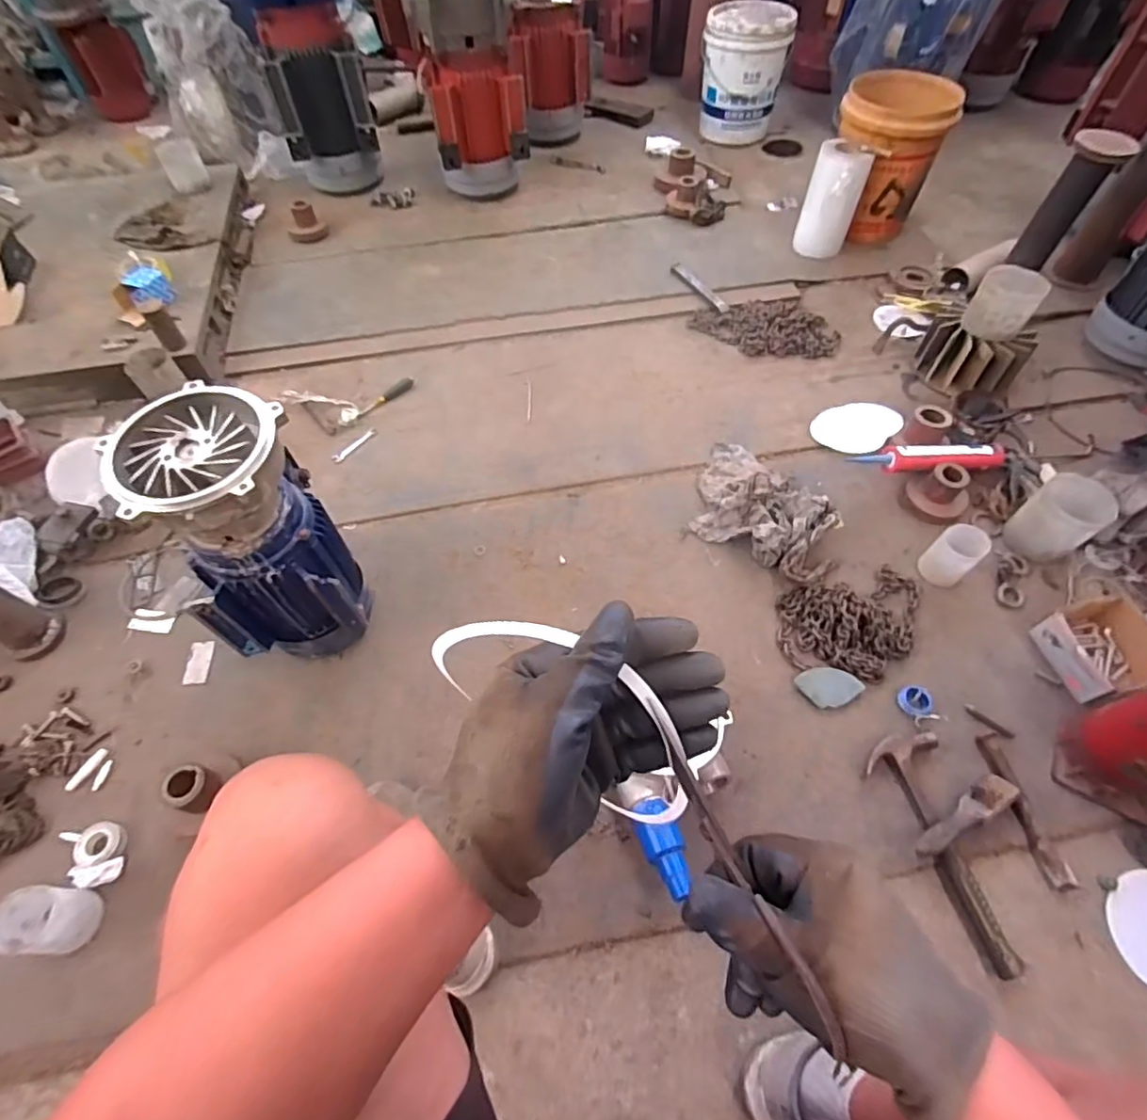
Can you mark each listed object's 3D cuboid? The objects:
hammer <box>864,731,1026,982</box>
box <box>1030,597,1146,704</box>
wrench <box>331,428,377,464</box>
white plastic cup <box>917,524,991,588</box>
[{"bbox_3d":[0.537,0.421,0.867,0.113,0.033,0.318,-5,58,-4],"label":"hammer"},{"bbox_3d":[0.904,0.150,1.013,0.155,0.077,0.154,-11,59,-8],"label":"box"},{"bbox_3d":[-0.485,-0.257,1.314,0.021,0.004,0.117,35,64,19],"label":"wrench"},{"bbox_3d":[0.707,-0.008,1.100,0.072,0.108,0.080,-31,64,-18],"label":"white plastic cup"}]

